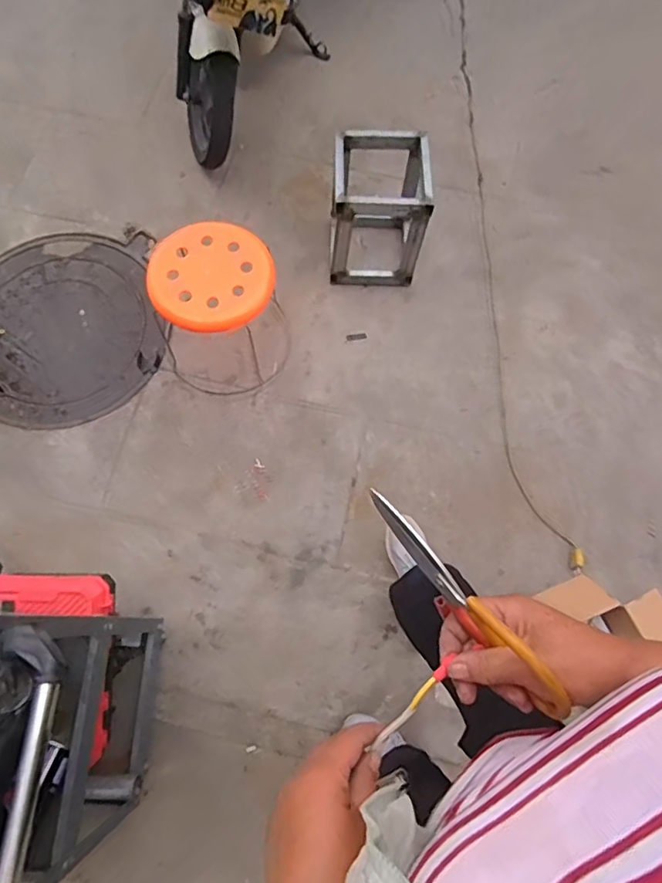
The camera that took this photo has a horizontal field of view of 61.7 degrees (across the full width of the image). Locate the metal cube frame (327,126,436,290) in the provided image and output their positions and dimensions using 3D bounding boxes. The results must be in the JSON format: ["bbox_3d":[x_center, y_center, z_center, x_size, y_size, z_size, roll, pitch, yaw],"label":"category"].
[{"bbox_3d":[0.123,-0.605,1.482,0.233,0.334,0.238,5,71,0],"label":"metal cube frame"}]

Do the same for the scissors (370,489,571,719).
[{"bbox_3d":[0.096,0.116,0.403,0.009,0.061,0.198,-39,80,-14],"label":"scissors"}]

